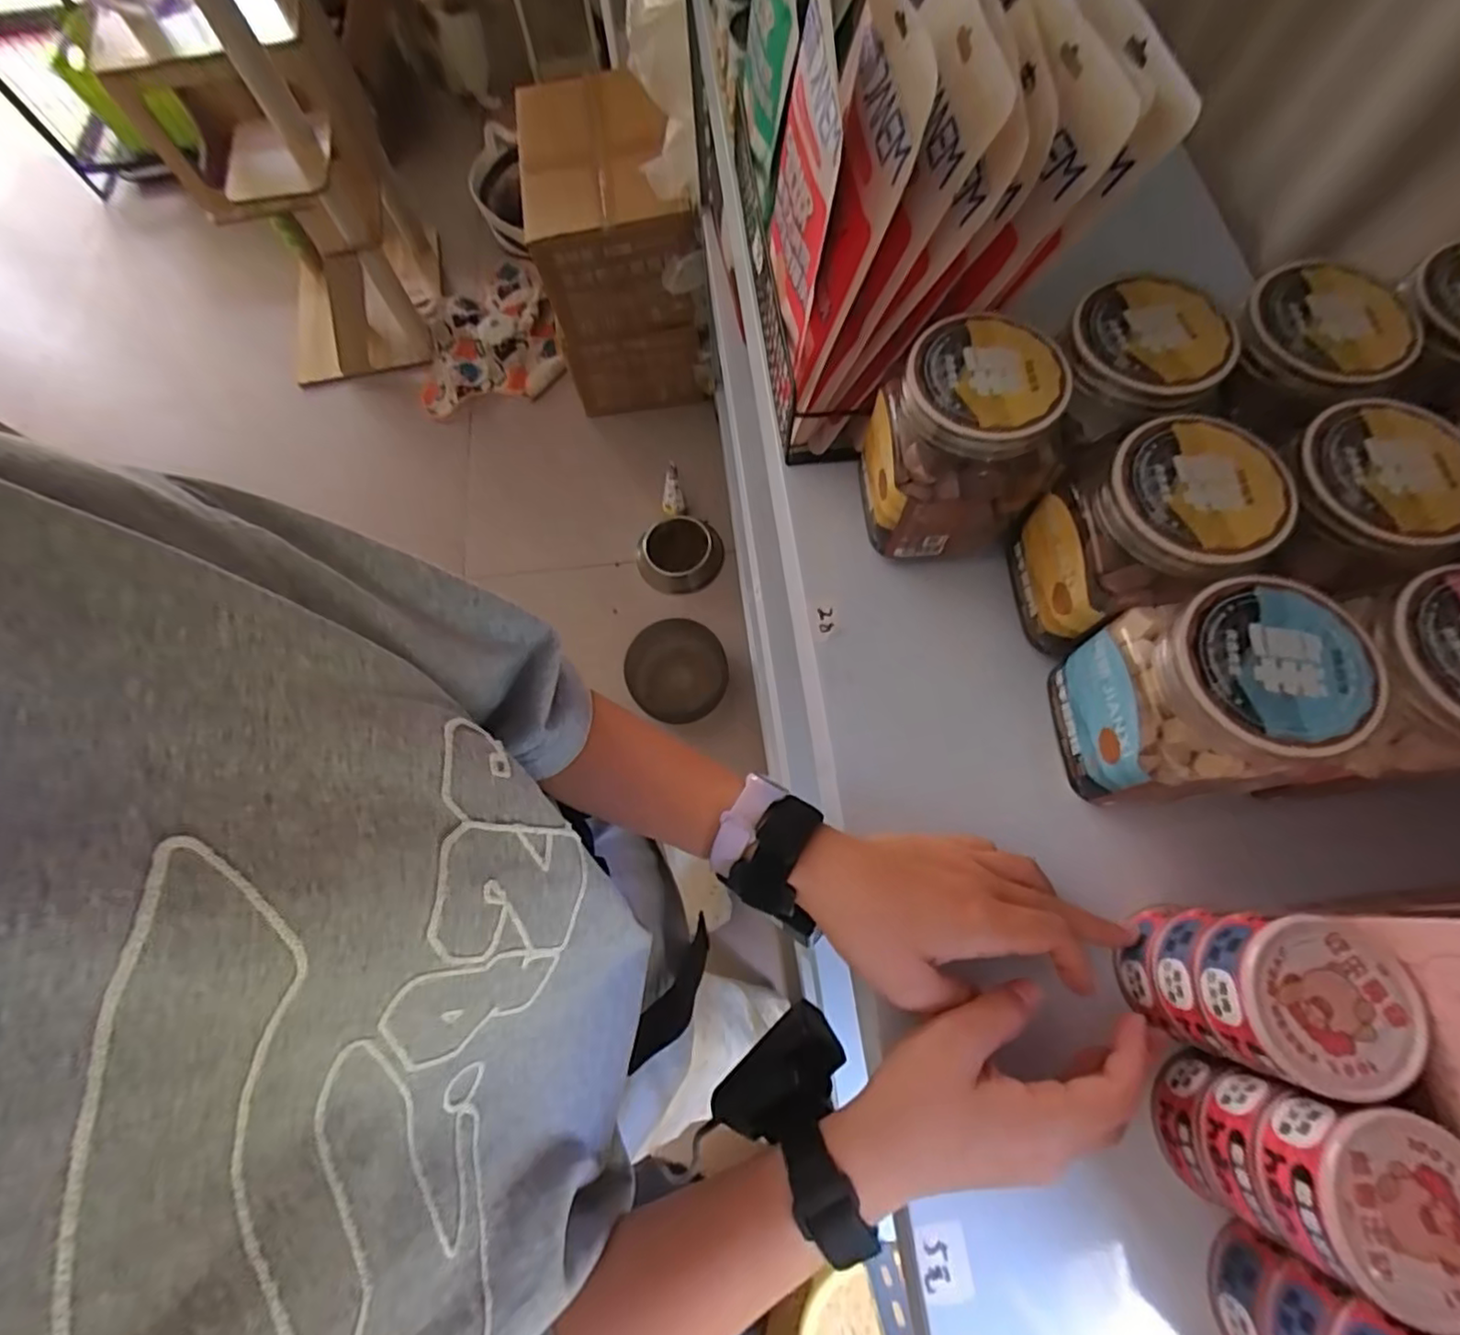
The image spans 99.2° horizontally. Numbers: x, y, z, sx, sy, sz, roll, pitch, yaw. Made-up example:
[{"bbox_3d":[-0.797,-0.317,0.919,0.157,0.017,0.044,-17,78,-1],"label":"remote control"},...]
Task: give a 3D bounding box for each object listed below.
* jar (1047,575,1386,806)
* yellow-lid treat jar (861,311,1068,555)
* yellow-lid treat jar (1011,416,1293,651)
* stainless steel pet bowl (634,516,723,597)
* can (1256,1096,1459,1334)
[{"bbox_3d":[0.230,0.016,0.310,0.083,0.102,0.083,-5,71,1],"label":"jar"},{"bbox_3d":[0.134,-0.129,0.363,0.095,0.106,0.086,-5,71,1],"label":"yellow-lid treat jar"},{"bbox_3d":[0.220,-0.074,0.343,0.086,0.102,0.092,-11,71,-1],"label":"yellow-lid treat jar"},{"bbox_3d":[-0.115,-0.253,1.396,0.191,0.054,0.169,-3,71,2],"label":"stainless steel pet bowl"},{"bbox_3d":[0.244,0.200,0.232,0.067,0.027,0.062,-1,71,2],"label":"can"}]

